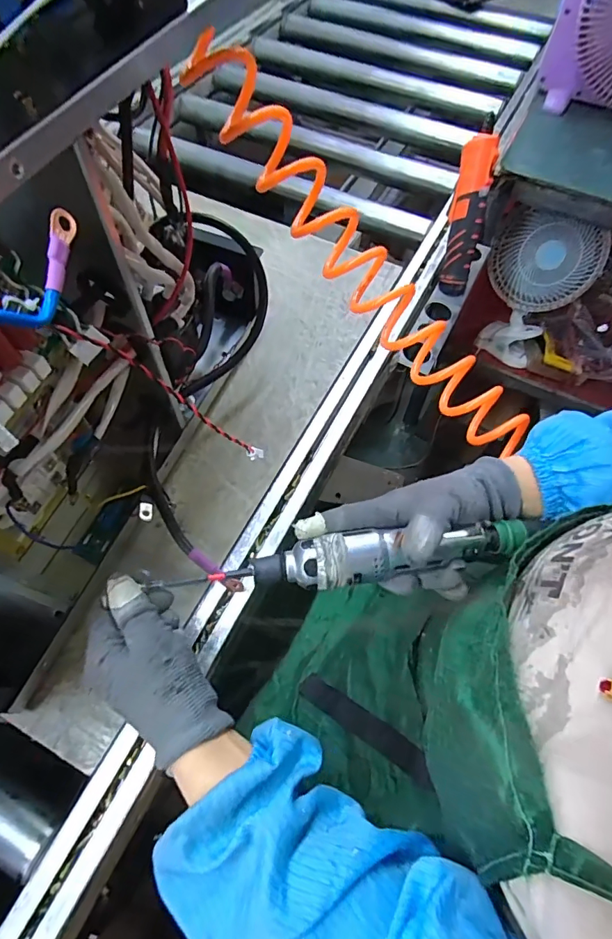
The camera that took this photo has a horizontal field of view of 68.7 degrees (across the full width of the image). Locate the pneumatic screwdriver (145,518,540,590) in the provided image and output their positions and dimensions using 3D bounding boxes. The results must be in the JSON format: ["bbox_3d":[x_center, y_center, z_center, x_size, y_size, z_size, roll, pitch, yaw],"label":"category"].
[{"bbox_3d":[0.039,0.067,0.343,0.286,0.039,0.037,-7,63,-4],"label":"pneumatic screwdriver"}]

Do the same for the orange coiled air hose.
[{"bbox_3d":[0.060,-0.185,0.420,0.442,0.060,0.052,48,67,-12],"label":"orange coiled air hose"}]

